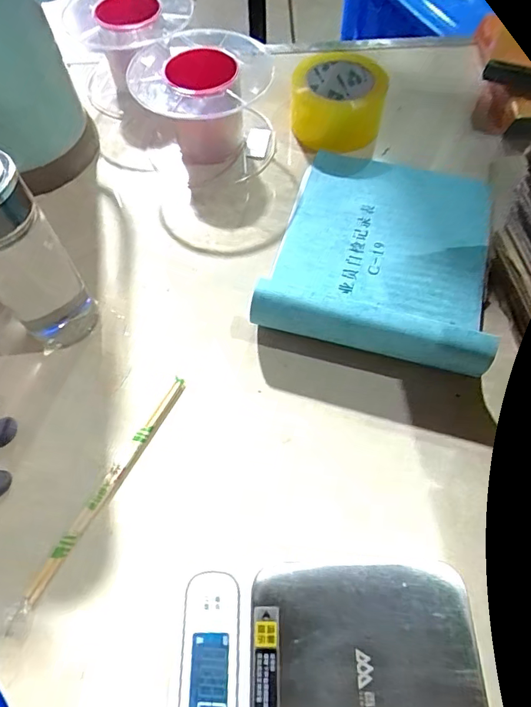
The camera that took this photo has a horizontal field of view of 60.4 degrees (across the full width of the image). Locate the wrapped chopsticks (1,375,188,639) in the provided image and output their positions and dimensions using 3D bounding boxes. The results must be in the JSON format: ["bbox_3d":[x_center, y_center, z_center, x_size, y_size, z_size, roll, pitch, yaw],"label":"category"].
[{"bbox_3d":[-0.128,0.110,0.364,0.013,0.004,0.217,26,67,15],"label":"wrapped chopsticks"}]

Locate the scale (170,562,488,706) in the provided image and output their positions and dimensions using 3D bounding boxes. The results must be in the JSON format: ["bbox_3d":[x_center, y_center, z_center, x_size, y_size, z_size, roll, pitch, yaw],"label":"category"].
[{"bbox_3d":[0.036,0.213,0.291,0.190,0.034,0.139,-1,62,3],"label":"scale"}]

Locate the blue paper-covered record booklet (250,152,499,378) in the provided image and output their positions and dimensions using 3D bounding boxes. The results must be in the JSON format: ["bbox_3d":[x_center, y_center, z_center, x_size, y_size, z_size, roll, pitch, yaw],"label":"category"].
[{"bbox_3d":[0.117,-0.116,0.448,0.200,0.054,0.250,14,64,10],"label":"blue paper-covered record booklet"}]

